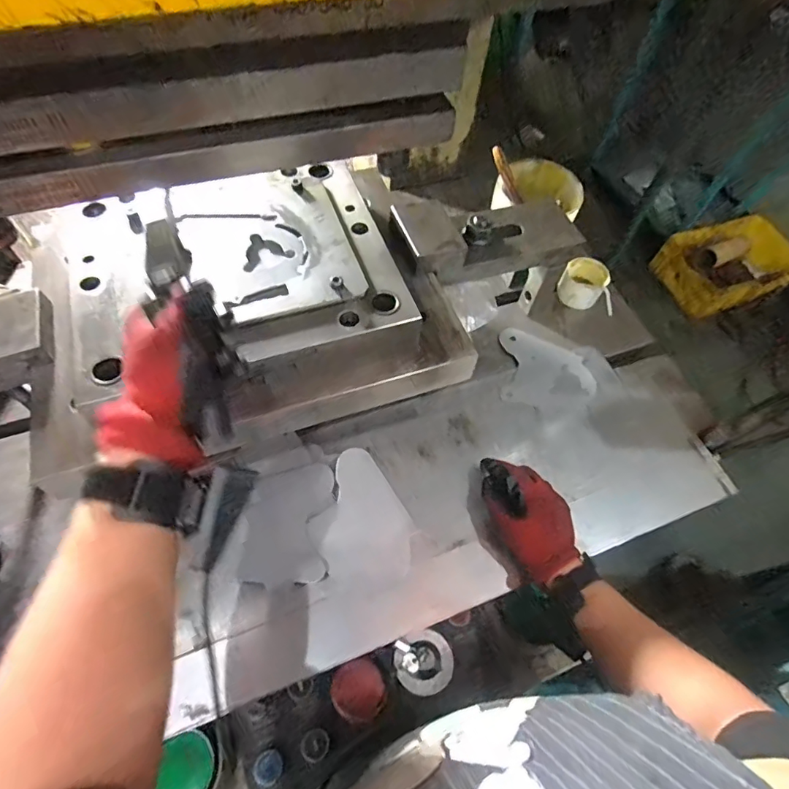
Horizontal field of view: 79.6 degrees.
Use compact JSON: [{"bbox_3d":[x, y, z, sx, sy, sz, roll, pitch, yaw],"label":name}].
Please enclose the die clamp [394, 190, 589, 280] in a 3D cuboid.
[{"bbox_3d":[0.126,-0.207,0.610,0.248,0.064,0.112,-13,61,-11],"label":"die clamp"}]

